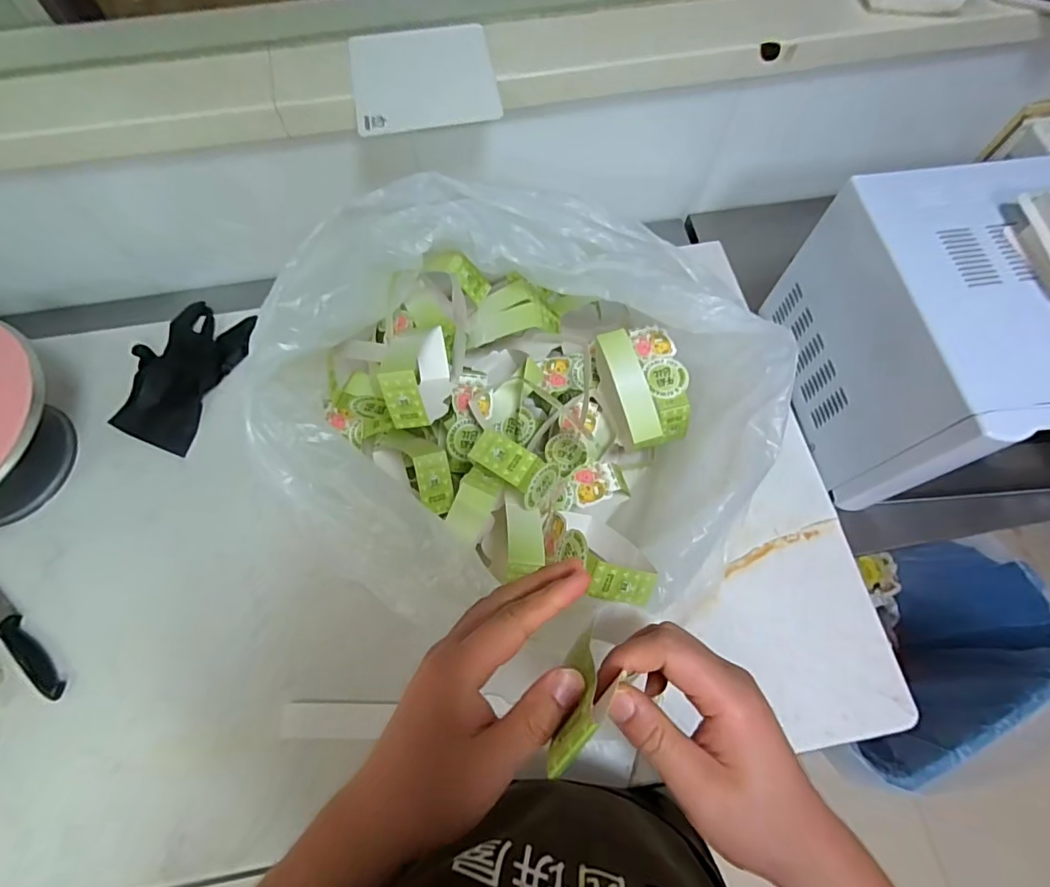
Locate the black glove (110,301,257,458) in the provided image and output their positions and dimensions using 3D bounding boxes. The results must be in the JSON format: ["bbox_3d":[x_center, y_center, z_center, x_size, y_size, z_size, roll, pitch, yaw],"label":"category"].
[{"bbox_3d":[-0.496,-0.106,0.752,0.122,0.034,0.226,15,69,6],"label":"black glove"}]

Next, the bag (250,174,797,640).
[{"bbox_3d":[0.005,-0.033,0.592,0.483,0.259,0.450,-2,68,-1],"label":"bag"}]

